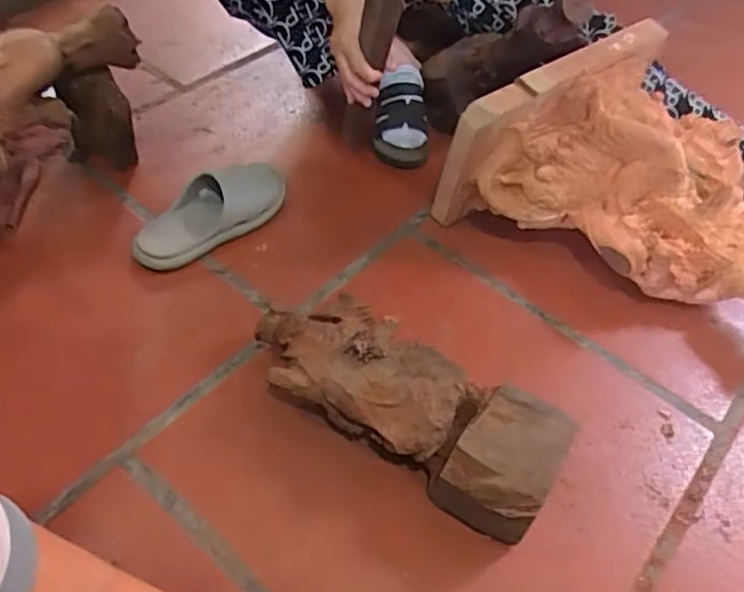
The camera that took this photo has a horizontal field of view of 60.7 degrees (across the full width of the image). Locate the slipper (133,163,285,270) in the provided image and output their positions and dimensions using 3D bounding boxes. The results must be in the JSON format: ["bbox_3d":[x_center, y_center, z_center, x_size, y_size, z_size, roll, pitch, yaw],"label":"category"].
[{"bbox_3d":[-0.235,-0.124,0.945,0.256,0.054,0.103,-36,62,-29],"label":"slipper"}]

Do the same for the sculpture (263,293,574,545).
[{"bbox_3d":[0.031,0.124,0.740,0.369,0.097,0.137,29,54,17],"label":"sculpture"}]

